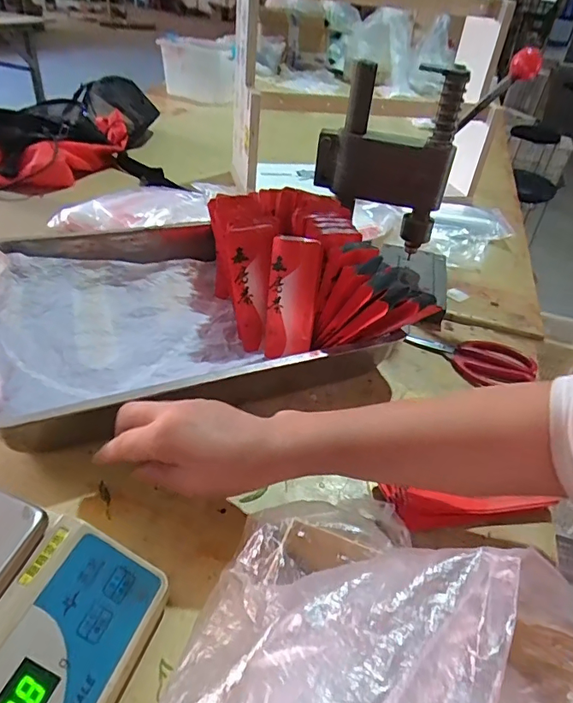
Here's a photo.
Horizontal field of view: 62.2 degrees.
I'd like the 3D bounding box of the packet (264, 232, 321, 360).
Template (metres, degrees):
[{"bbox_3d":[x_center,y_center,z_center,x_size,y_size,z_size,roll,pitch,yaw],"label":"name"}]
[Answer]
[{"bbox_3d":[0.005,-0.056,0.540,0.057,0.142,0.017,12,28,13],"label":"packet"}]

